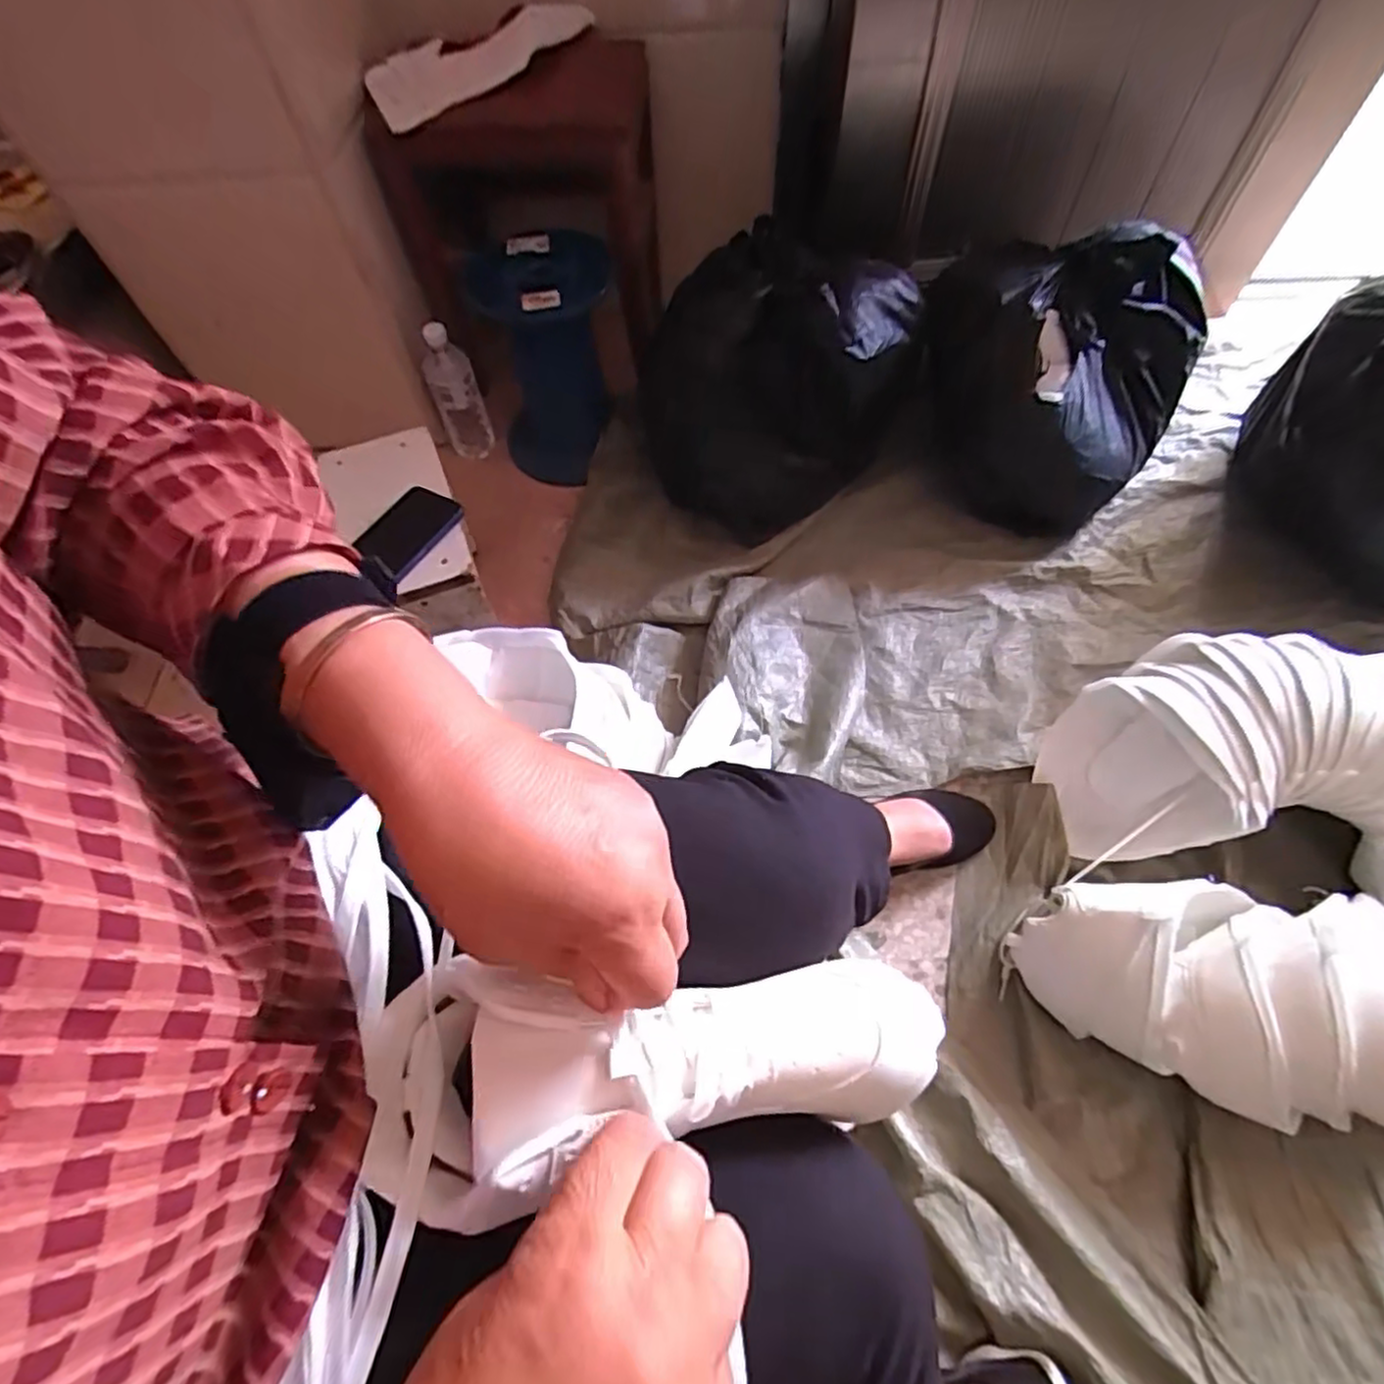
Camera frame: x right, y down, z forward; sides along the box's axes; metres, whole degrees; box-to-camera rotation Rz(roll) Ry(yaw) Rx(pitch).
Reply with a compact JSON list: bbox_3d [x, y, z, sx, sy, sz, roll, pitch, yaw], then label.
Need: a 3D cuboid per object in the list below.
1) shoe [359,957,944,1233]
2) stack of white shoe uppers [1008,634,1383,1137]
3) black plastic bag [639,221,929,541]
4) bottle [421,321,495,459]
[{"bbox_3d":[-0.012,0.157,0.288,0.239,0.062,0.084,-4,60,-5],"label":"shoe"},{"bbox_3d":[0.579,0.167,0.701,0.399,0.174,0.458,19,63,13],"label":"stack of white shoe uppers"},{"bbox_3d":[0.124,-0.438,0.973,0.358,0.318,0.245,-27,62,-12],"label":"black plastic bag"},{"bbox_3d":[-0.350,-0.440,1.020,0.068,0.190,0.055,-21,61,-9],"label":"bottle"}]

